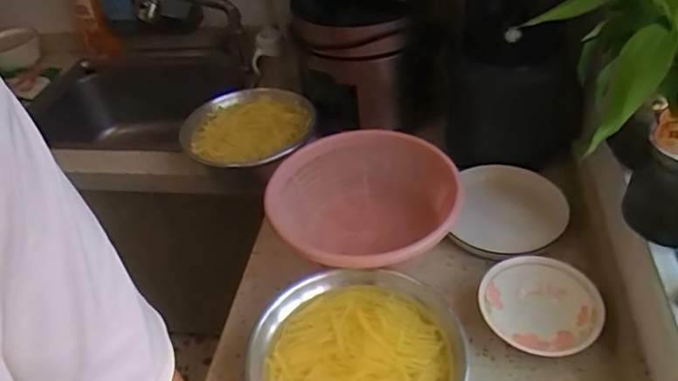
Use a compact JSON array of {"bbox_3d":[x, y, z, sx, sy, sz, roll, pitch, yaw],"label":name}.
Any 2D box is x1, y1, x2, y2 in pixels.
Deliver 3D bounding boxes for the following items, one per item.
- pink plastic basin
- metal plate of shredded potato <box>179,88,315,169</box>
[{"bbox_3d":[0.023,0.037,0.824,0.292,0.117,0.269,-4,41,4],"label":"pink plastic basin"},{"bbox_3d":[-0.171,-0.110,1.006,0.235,0.075,0.210,9,44,17],"label":"metal plate of shredded potato"}]

